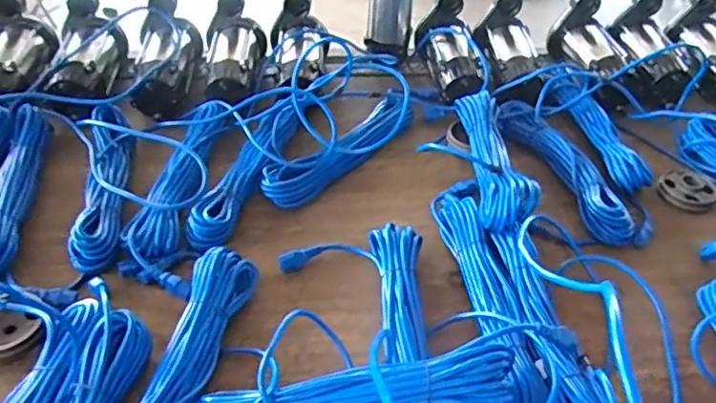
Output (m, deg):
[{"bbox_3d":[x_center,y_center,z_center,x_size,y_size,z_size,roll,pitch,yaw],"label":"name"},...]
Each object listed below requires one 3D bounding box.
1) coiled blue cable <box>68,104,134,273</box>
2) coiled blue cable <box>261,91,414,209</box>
[{"bbox_3d":[-0.390,-0.042,0.923,0.066,0.047,0.348,-7,43,-11],"label":"coiled blue cable"},{"bbox_3d":[-0.014,-0.096,1.013,0.100,0.064,0.353,32,50,29],"label":"coiled blue cable"}]

